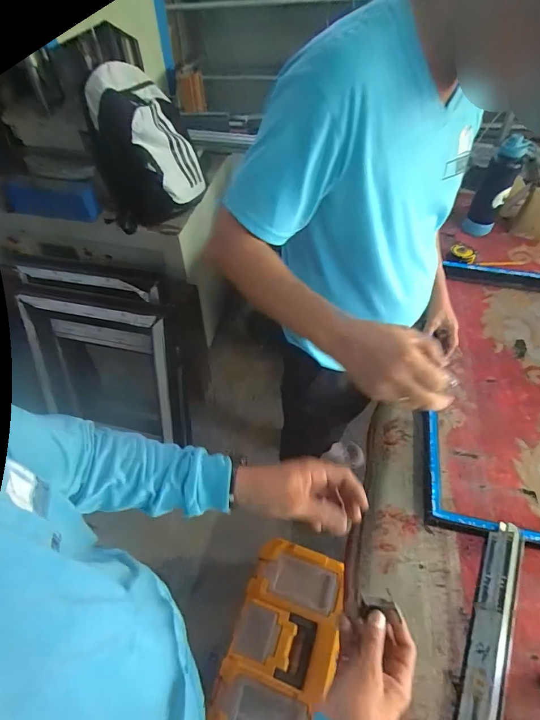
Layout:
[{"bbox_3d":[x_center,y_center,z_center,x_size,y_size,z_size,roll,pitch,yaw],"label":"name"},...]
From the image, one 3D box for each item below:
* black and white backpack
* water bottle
[{"bbox_3d":[-0.363,-0.600,1.113,0.294,0.352,0.203,-15,50,-12],"label":"black and white backpack"},{"bbox_3d":[0.667,-0.507,1.153,0.092,0.277,0.086,24,55,19],"label":"water bottle"}]

